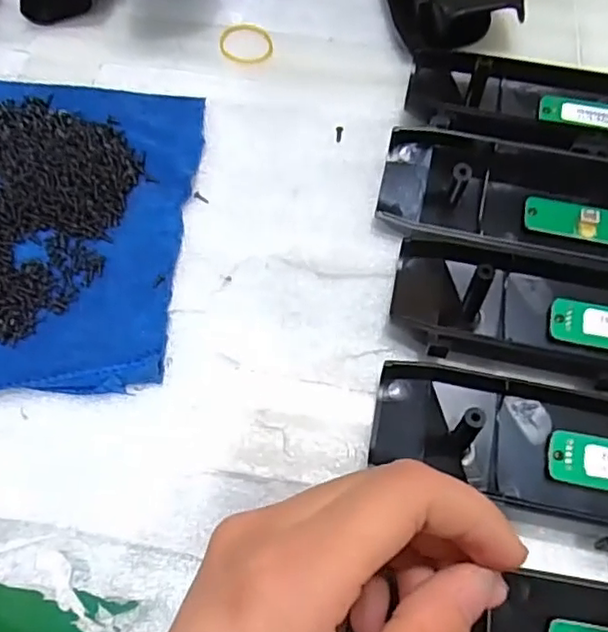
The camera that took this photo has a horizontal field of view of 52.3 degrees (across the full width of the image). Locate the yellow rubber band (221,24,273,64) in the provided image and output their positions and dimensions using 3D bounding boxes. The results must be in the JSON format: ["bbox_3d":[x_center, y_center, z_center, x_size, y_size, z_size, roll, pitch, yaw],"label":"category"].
[{"bbox_3d":[-0.032,-0.154,0.347,0.029,0.004,0.033,-9,63,-6],"label":"yellow rubber band"}]

